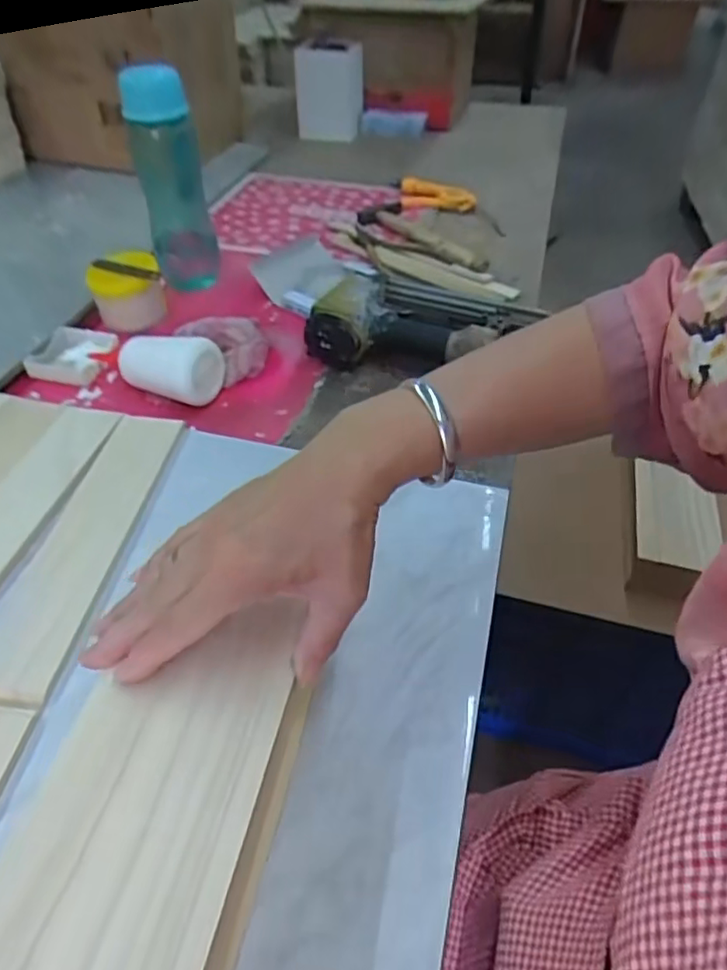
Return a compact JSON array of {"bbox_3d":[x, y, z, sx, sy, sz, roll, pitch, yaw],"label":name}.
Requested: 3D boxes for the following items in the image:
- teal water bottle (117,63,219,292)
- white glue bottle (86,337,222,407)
[{"bbox_3d":[-0.221,-0.352,0.721,0.073,0.222,0.069,-13,46,-13],"label":"teal water bottle"},{"bbox_3d":[-0.218,-0.128,0.623,0.155,0.050,0.055,16,46,16],"label":"white glue bottle"}]

